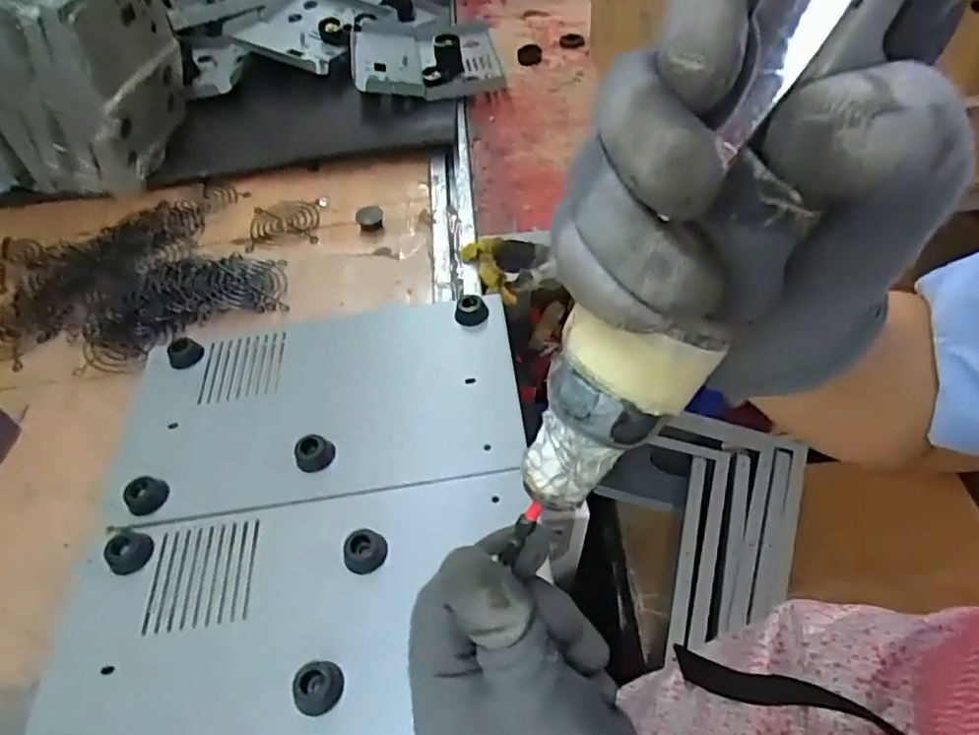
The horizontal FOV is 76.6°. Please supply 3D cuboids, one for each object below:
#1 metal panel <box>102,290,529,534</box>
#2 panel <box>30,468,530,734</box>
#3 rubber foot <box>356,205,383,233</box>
[{"bbox_3d":[-0.115,0.019,0.431,0.257,0.022,0.163,-7,51,-1],"label":"metal panel"},{"bbox_3d":[-0.105,0.142,0.331,0.249,0.024,0.154,-8,51,-1],"label":"panel"},{"bbox_3d":[-0.110,-0.137,0.568,0.024,0.012,0.021,13,54,15],"label":"rubber foot"}]

